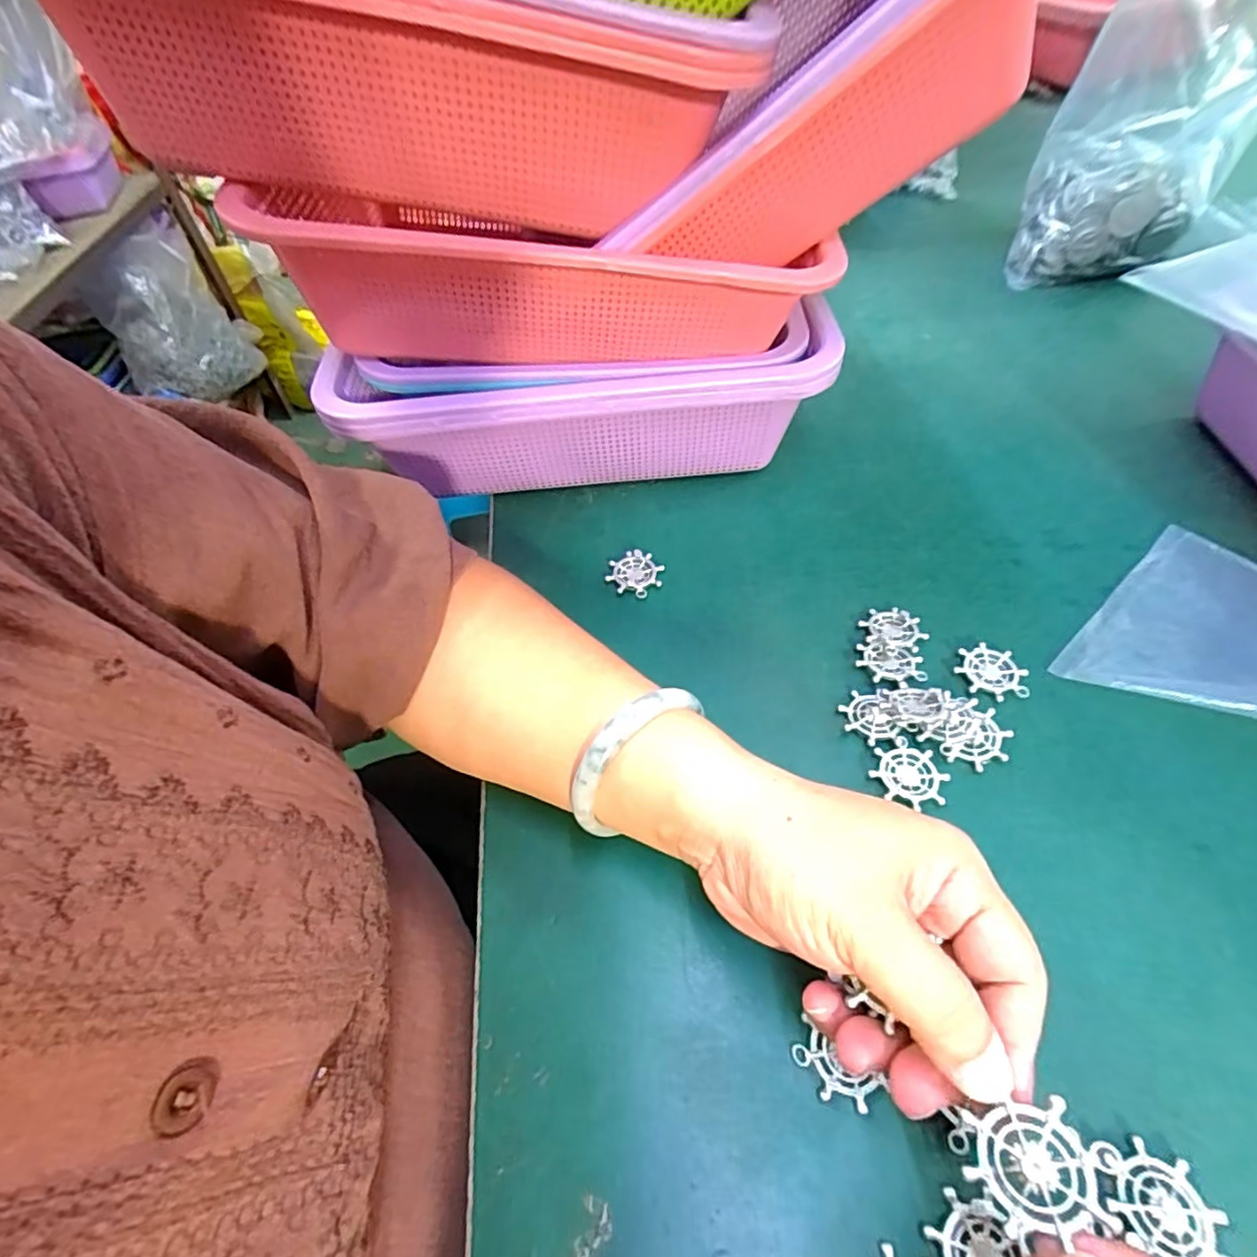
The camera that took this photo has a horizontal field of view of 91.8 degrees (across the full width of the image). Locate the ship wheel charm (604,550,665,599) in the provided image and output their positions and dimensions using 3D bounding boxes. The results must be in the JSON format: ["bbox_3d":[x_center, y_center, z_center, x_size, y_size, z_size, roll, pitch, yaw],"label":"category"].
[{"bbox_3d":[0.004,-0.033,0.362,0.032,0.004,0.030,9,63,7],"label":"ship wheel charm"}]

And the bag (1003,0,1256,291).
[{"bbox_3d":[0.482,-0.470,0.557,0.163,0.069,0.325,30,97,24],"label":"bag"}]

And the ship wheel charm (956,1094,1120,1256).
[{"bbox_3d":[0.104,0.136,0.156,0.032,0.004,0.025,-38,46,7],"label":"ship wheel charm"}]

